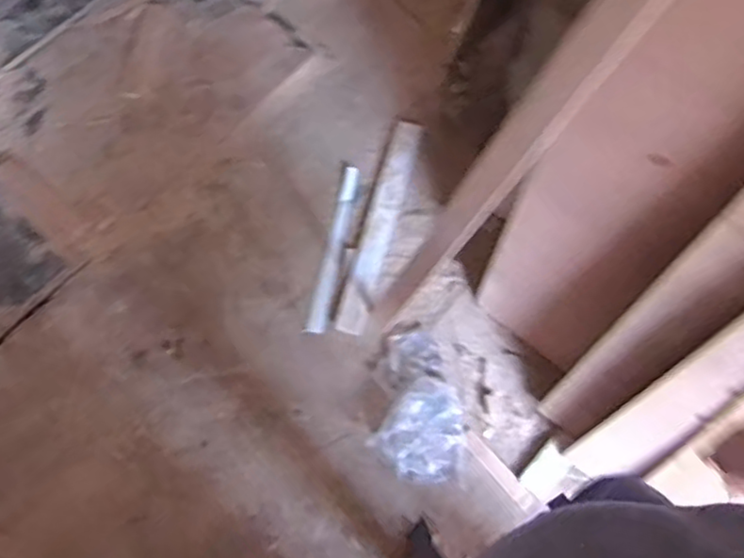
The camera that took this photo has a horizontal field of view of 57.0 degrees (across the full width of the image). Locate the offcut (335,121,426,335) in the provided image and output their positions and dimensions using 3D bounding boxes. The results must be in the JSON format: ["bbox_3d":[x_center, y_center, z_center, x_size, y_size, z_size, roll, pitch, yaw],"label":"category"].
[{"bbox_3d":[0.024,-0.148,1.739,0.088,0.024,0.600,15,68,7],"label":"offcut"}]

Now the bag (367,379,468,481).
[{"bbox_3d":[0.127,0.335,1.525,0.185,0.033,0.224,30,71,13],"label":"bag"}]

